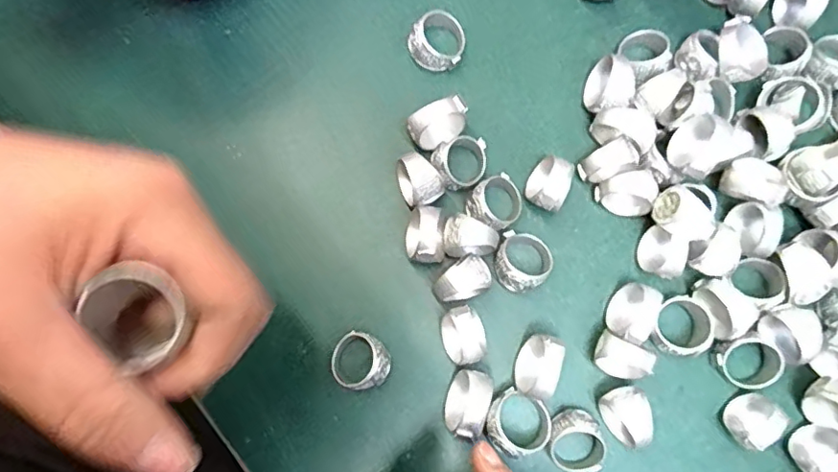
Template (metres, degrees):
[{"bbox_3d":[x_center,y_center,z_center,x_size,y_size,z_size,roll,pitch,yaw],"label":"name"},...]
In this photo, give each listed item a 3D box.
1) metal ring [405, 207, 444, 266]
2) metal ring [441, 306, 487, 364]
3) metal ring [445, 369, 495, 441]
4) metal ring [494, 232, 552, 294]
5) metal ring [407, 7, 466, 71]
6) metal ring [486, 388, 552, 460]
[{"bbox_3d":[0.002,0.001,0.258,0.016,0.023,0.024,-7,79,-1],"label":"metal ring"},{"bbox_3d":[0.020,0.044,0.252,0.019,0.017,0.024,-10,79,-1],"label":"metal ring"},{"bbox_3d":[0.021,0.071,0.243,0.018,0.025,0.026,22,80,5],"label":"metal ring"},{"bbox_3d":[0.047,0.012,0.260,0.026,0.015,0.024,0,79,0],"label":"metal ring"},{"bbox_3d":[0.009,-0.097,0.278,0.026,0.017,0.026,0,79,0],"label":"metal ring"},{"bbox_3d":[0.043,0.082,0.248,0.027,0.017,0.027,0,79,0],"label":"metal ring"}]

